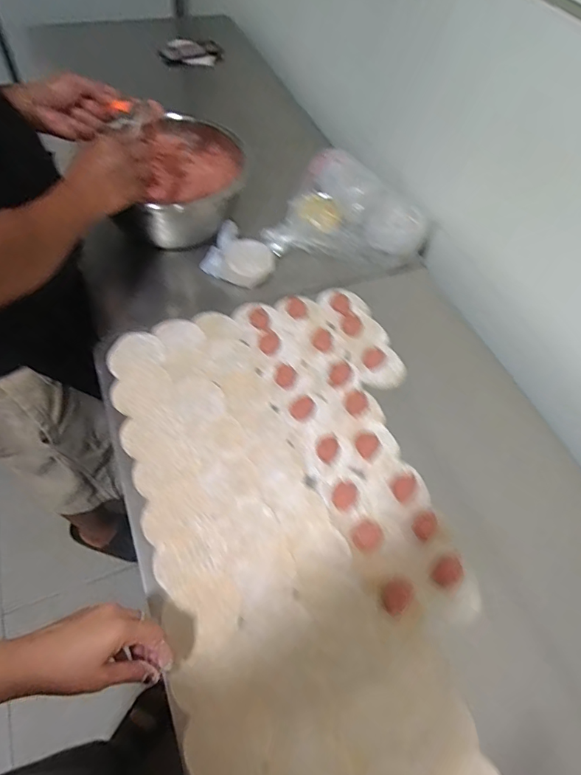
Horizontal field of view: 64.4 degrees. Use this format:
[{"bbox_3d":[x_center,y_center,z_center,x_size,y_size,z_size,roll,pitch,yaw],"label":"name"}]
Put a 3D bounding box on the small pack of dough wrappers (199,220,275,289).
[{"bbox_3d":[-0.095,-0.229,0.815,0.127,0.032,0.105,33,62,17],"label":"small pack of dough wrappers"}]

